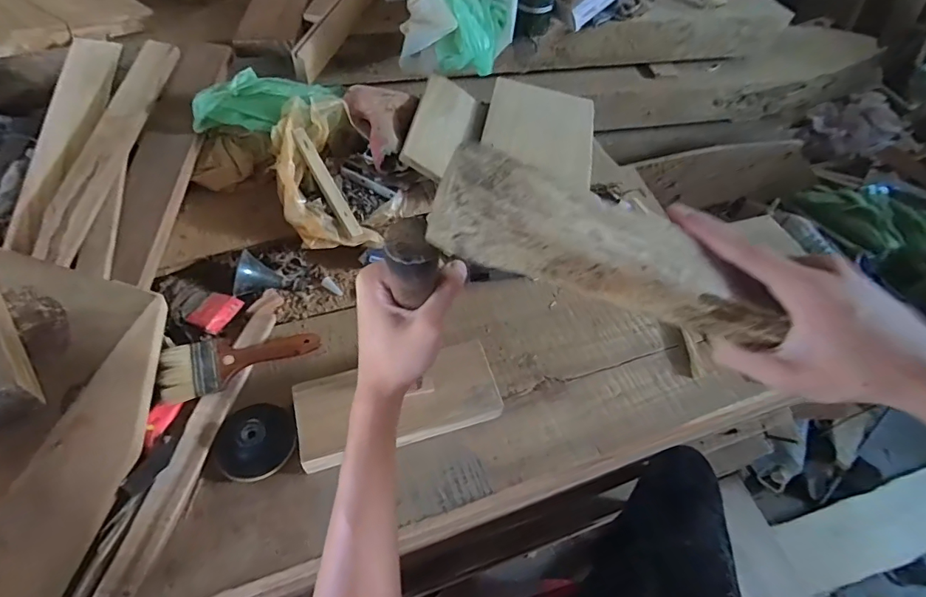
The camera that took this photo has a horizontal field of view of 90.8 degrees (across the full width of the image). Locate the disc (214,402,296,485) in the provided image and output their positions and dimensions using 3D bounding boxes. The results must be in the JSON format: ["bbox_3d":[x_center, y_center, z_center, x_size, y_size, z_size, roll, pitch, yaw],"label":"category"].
[{"bbox_3d":[-0.238,0.161,0.521,0.087,0.024,0.082,3,55,-4],"label":"disc"}]

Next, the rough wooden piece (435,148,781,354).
[{"bbox_3d":[0.092,-0.022,0.277,0.229,0.053,0.038,19,53,-16],"label":"rough wooden piece"}]

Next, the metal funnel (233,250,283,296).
[{"bbox_3d":[-0.297,-0.040,0.646,0.062,0.046,0.050,-18,58,-17],"label":"metal funnel"}]

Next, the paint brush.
[{"bbox_3d":[-0.280,0.071,0.578,0.182,0.026,0.075,-20,59,-18],"label":"paint brush"}]

